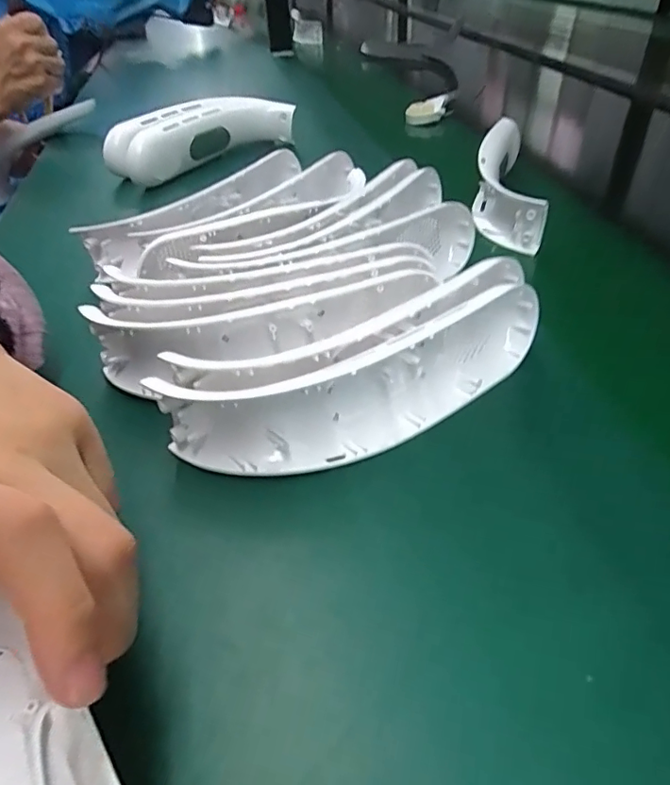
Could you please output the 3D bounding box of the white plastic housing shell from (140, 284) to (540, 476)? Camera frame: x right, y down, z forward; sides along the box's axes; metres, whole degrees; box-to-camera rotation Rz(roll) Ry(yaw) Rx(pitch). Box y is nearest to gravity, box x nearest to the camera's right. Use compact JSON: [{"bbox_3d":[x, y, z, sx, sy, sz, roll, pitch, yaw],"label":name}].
[{"bbox_3d":[0.019,-0.004,0.259,0.197,0.048,0.046,-17,42,-13],"label":"white plastic housing shell"}]

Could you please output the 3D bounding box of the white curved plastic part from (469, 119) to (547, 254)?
[{"bbox_3d":[0.149,-0.182,0.466,0.050,0.056,0.155,4,42,11],"label":"white curved plastic part"}]

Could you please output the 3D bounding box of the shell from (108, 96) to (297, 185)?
[{"bbox_3d":[-0.149,-0.285,0.587,0.207,0.046,0.080,-32,47,-27],"label":"shell"}]

